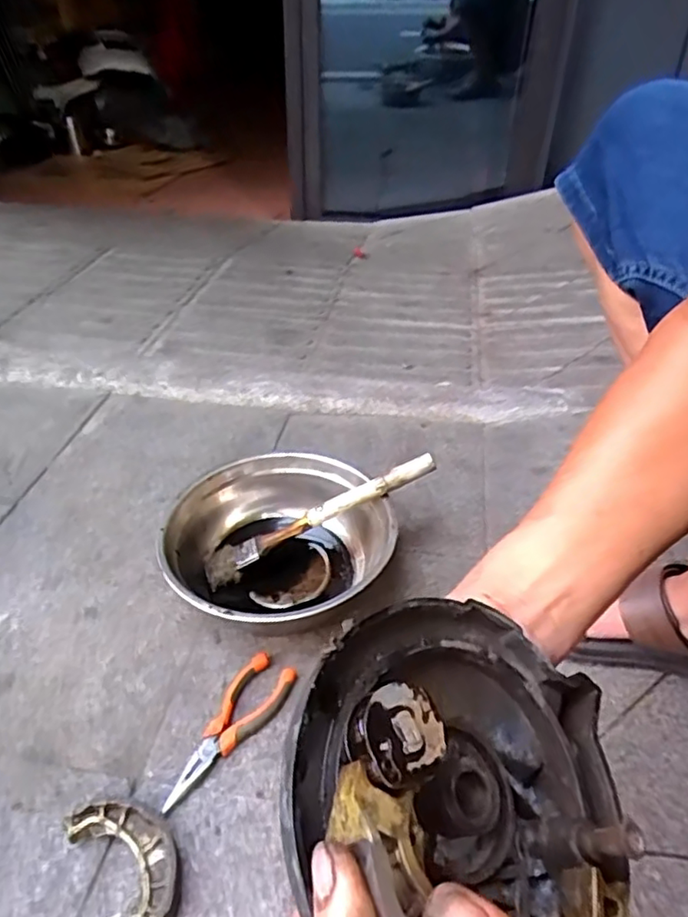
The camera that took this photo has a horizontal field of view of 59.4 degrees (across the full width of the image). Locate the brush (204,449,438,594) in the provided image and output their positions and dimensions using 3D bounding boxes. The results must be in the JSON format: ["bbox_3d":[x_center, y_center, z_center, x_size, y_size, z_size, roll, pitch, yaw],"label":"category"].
[{"bbox_3d":[-0.029,0.064,0.682,0.282,0.019,0.046,-27,42,0],"label":"brush"}]

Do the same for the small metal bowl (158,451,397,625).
[{"bbox_3d":[-0.076,0.094,0.665,0.235,0.087,0.238,0,39,0],"label":"small metal bowl"}]

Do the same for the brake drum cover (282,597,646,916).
[{"bbox_3d":[0.052,0.120,0.231,0.145,0.050,0.151,44,47,-1],"label":"brake drum cover"}]

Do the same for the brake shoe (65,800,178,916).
[{"bbox_3d":[-0.159,0.304,0.457,0.115,0.024,0.055,31,48,32],"label":"brake shoe"}]

